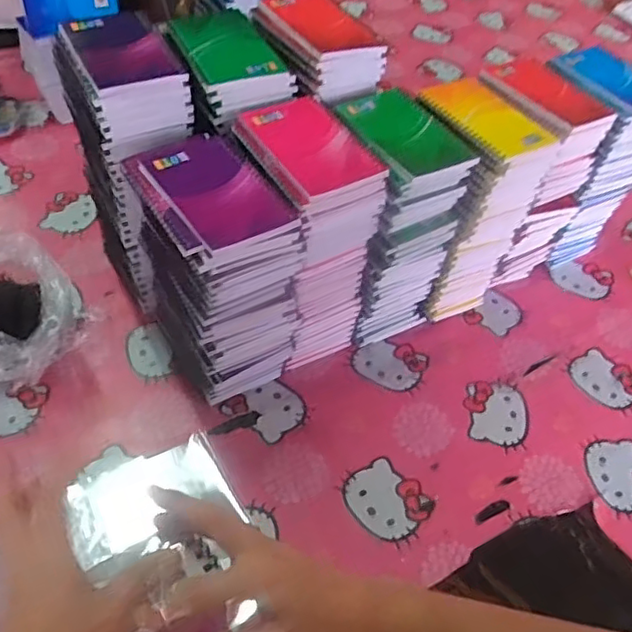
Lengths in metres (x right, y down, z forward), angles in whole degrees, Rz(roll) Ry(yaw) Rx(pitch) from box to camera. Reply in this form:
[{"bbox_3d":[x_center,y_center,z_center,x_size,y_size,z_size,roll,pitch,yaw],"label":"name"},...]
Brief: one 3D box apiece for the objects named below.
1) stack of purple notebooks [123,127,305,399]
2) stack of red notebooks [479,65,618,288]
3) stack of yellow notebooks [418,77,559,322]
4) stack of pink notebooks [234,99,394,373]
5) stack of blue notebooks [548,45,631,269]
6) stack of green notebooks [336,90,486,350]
[{"bbox_3d":[-0.093,-0.026,0.606,0.101,0.253,0.138,-25,57,-26],"label":"stack of purple notebooks"},{"bbox_3d":[0.236,-0.157,0.762,0.111,0.253,0.129,-27,57,-27],"label":"stack of red notebooks"},{"bbox_3d":[0.160,-0.118,0.715,0.103,0.258,0.128,-26,56,-26],"label":"stack of yellow notebooks"},{"bbox_3d":[-0.013,-0.074,0.656,0.101,0.260,0.157,-18,53,-21],"label":"stack of pink notebooks"},{"bbox_3d":[0.336,-0.192,0.809,0.109,0.250,0.125,-20,54,-22],"label":"stack of blue notebooks"},{"bbox_3d":[0.077,-0.097,0.692,0.104,0.252,0.130,-17,53,-20],"label":"stack of green notebooks"}]

